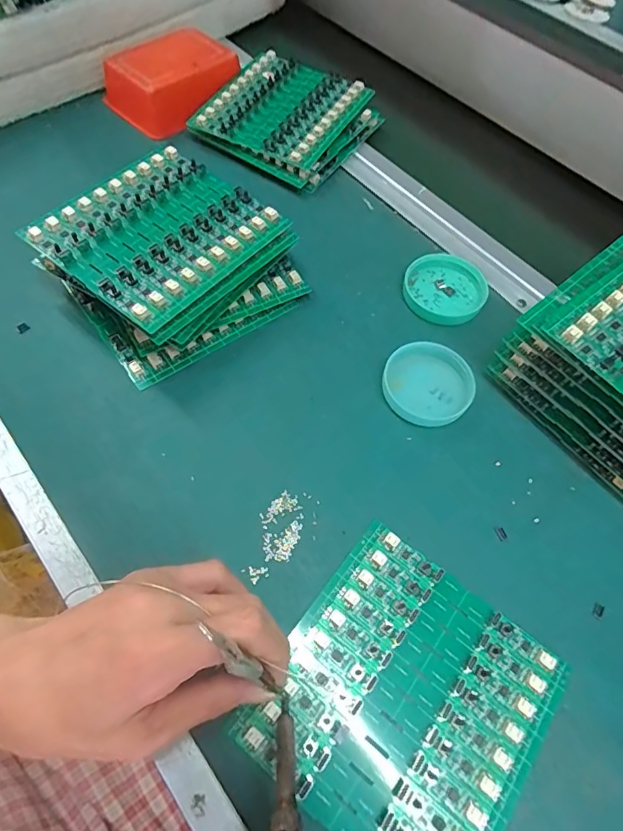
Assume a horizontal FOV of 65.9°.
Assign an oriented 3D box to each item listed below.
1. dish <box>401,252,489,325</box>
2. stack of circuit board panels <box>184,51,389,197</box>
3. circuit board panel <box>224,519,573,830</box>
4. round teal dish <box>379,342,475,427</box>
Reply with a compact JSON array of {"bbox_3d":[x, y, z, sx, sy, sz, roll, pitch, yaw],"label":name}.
[{"bbox_3d":[0.110,-0.107,0.396,0.067,0.010,0.063,1,61,-3],"label":"dish"},{"bbox_3d":[-0.022,-0.296,0.480,0.139,0.032,0.143,32,64,14],"label":"stack of circuit board panels"},{"bbox_3d":[0.051,0.150,0.255,0.134,0.005,0.137,36,65,16],"label":"circuit board panel"},{"bbox_3d":[0.086,-0.024,0.350,0.065,0.011,0.063,1,61,-3],"label":"round teal dish"}]

